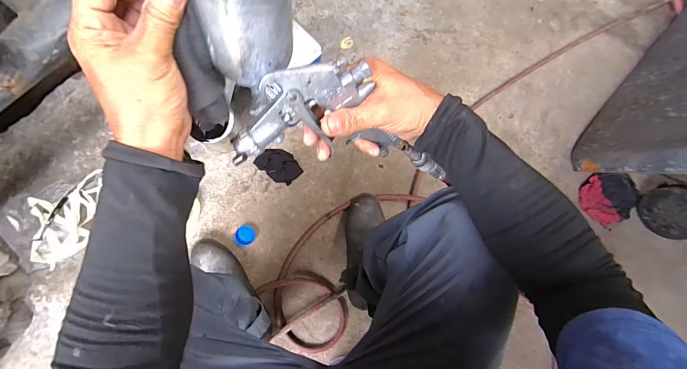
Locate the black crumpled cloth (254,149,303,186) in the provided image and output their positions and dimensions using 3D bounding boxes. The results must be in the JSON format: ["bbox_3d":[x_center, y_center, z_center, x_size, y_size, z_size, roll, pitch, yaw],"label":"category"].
[{"bbox_3d":[-0.160,-0.048,0.796,0.104,0.030,0.075,38,77,0],"label":"black crumpled cloth"}]

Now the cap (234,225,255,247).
[{"bbox_3d":[-0.239,0.125,0.768,0.046,0.012,0.049,1,80,-8],"label":"cap"}]

